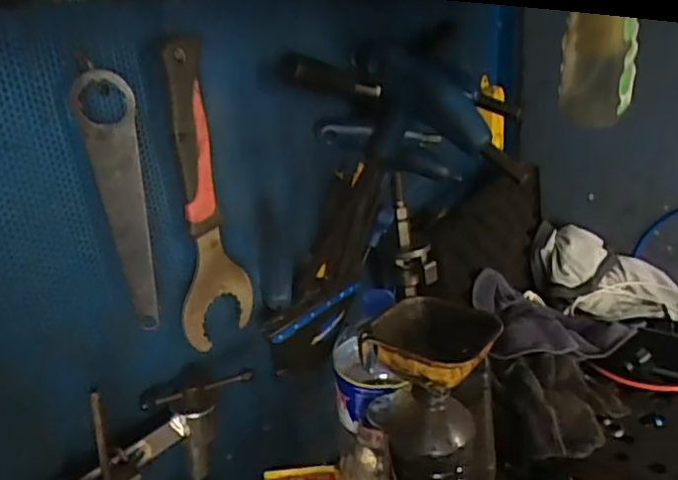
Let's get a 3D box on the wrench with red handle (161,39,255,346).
[{"bbox_3d":[-0.101,-0.033,0.494,0.015,0.243,0.072,18,24,39],"label":"wrench with red handle"}]

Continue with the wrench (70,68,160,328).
[{"bbox_3d":[-0.155,-0.022,0.428,0.041,0.185,0.004,4,25,7],"label":"wrench"}]

